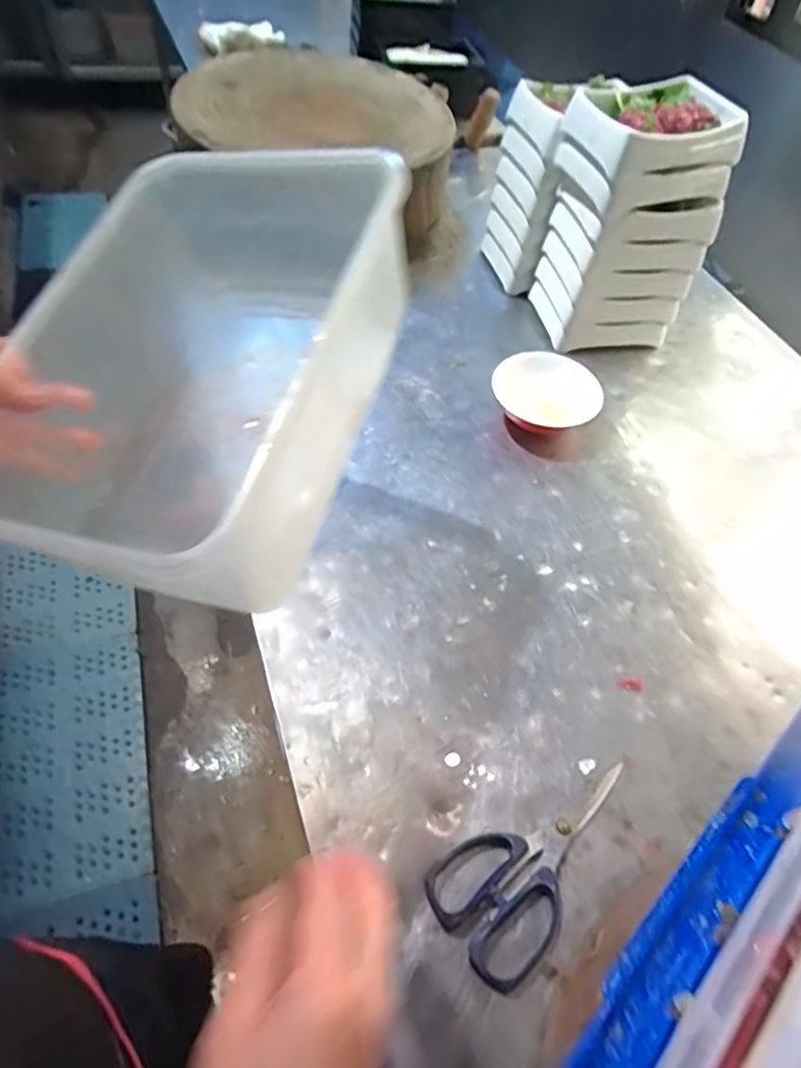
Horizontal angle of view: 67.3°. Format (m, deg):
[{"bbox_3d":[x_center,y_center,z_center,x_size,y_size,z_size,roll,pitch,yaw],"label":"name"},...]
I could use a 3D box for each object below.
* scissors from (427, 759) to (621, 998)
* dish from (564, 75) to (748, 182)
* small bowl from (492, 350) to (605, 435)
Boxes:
[{"bbox_3d":[0.104,0.230,0.442,0.177,0.013,0.084,-35,65,-25],"label":"scissors"},{"bbox_3d":[0.277,-0.446,0.654,0.153,0.048,0.131,-15,59,-18],"label":"dish"},{"bbox_3d":[0.170,-0.160,0.705,0.120,0.047,0.111,3,55,-4],"label":"small bowl"}]

